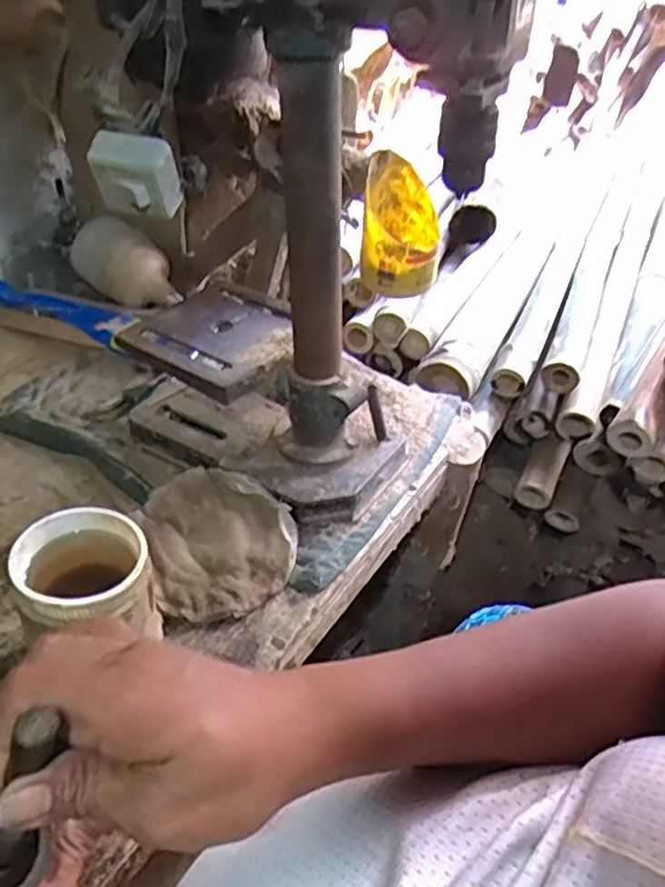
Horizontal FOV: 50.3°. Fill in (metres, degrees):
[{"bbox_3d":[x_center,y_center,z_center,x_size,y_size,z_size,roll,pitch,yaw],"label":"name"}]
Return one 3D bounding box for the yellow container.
[{"bbox_3d":[0.080,-0.253,0.832,0.089,0.131,0.103,8,42,4],"label":"yellow container"}]

